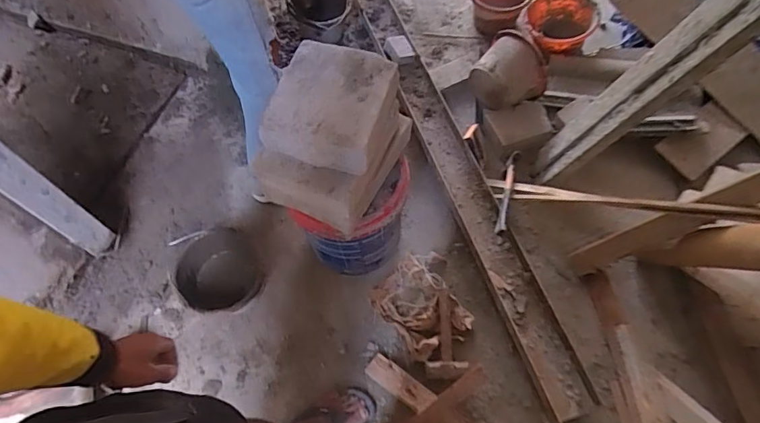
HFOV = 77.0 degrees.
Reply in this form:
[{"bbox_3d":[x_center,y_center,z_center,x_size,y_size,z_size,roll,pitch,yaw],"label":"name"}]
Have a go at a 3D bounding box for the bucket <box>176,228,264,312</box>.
[{"bbox_3d":[-0.428,0.185,1.313,0.207,0.157,0.247,-26,65,-10],"label":"bucket"}]

